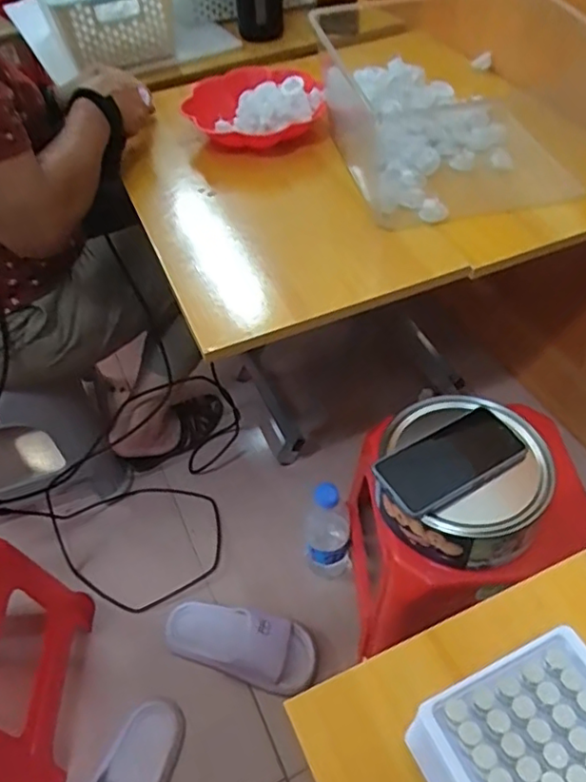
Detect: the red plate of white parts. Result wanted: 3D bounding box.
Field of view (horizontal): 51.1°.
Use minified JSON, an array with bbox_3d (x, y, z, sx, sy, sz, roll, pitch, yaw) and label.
[{"bbox_3d":[-0.040,-0.455,0.963,0.205,0.059,0.205,32,59,28],"label":"red plate of white parts"}]

